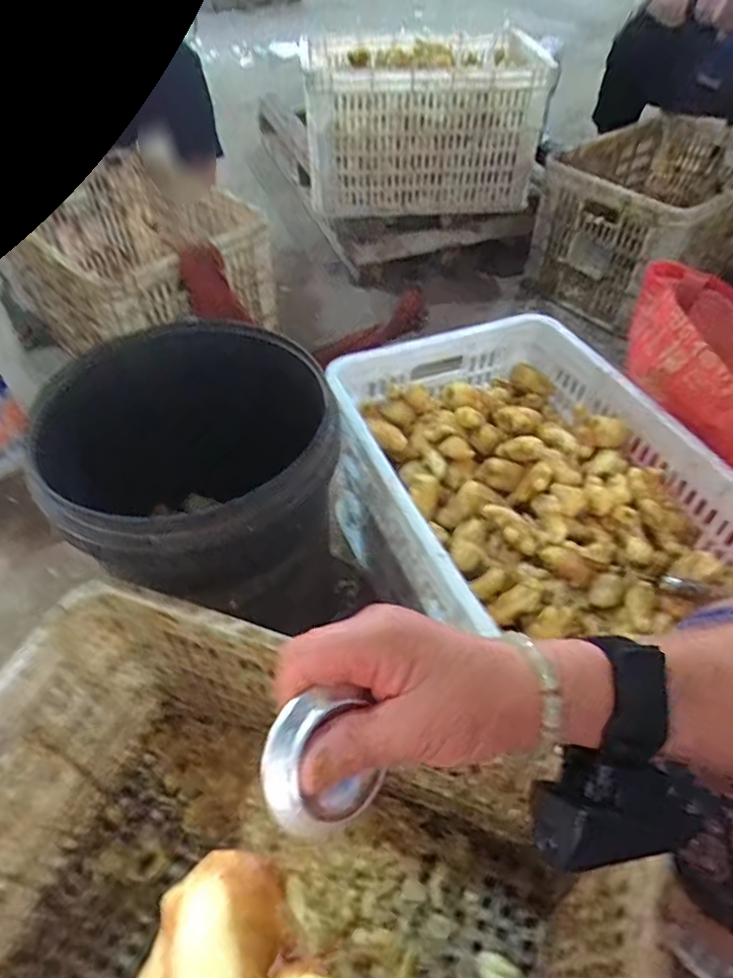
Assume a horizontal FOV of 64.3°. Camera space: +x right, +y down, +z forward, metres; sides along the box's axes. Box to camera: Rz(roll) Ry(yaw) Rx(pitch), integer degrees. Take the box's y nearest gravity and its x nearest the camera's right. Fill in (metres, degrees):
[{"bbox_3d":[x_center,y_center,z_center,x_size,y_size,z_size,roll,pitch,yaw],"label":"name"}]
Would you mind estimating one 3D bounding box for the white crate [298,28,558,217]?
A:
[{"bbox_3d":[0.127,-0.830,1.334,0.485,0.279,0.323,2,47,3],"label":"white crate"}]

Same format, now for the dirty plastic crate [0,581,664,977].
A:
[{"bbox_3d":[-0.082,0.358,0.487,0.519,0.278,0.344,15,49,14],"label":"dirty plastic crate"}]

